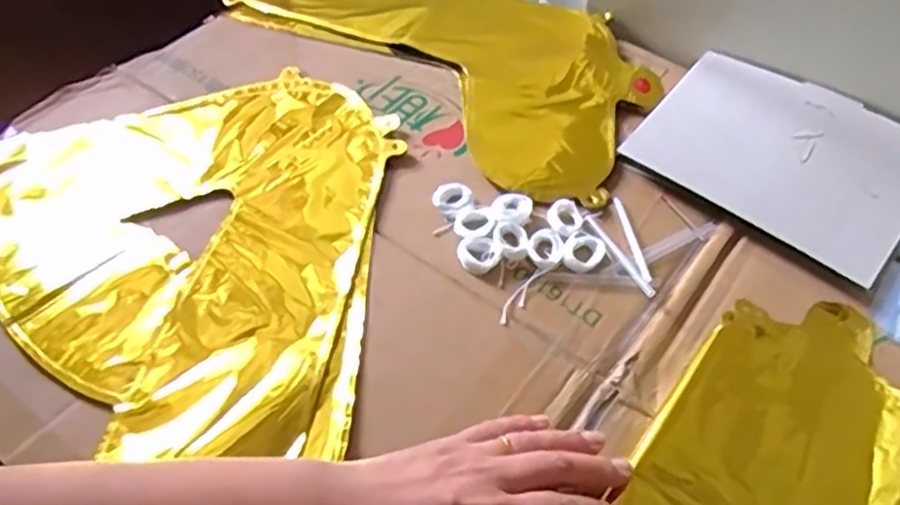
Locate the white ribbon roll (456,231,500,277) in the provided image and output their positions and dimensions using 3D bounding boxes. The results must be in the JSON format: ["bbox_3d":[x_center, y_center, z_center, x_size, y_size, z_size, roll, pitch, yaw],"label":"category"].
[{"bbox_3d":[0.019,0.001,0.491,0.027,0.007,0.027,2,51,-2],"label":"white ribbon roll"}]

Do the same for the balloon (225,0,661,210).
[{"bbox_3d":[-0.002,-0.193,0.651,0.402,0.012,0.222,34,56,22],"label":"balloon"}]

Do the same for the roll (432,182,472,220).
[{"bbox_3d":[0.002,-0.038,0.525,0.028,0.011,0.028,2,51,-2],"label":"roll"}]

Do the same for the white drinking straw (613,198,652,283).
[{"bbox_3d":[0.125,-0.010,0.510,0.007,0.006,0.080,-3,51,-7],"label":"white drinking straw"}]

